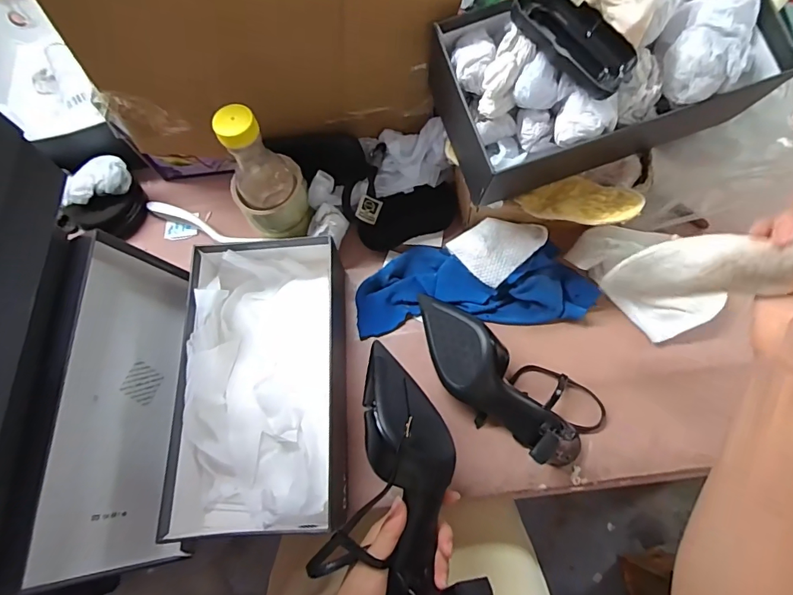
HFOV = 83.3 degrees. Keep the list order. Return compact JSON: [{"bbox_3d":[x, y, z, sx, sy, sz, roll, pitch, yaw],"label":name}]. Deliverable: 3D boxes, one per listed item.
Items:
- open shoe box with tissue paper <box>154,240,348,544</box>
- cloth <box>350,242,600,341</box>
[{"bbox_3d":[-0.135,0.084,0.478,0.157,0.087,0.294,-3,69,2],"label":"open shoe box with tissue paper"},{"bbox_3d":[0.092,-0.021,0.537,0.281,0.036,0.109,-5,69,1],"label":"cloth"}]

